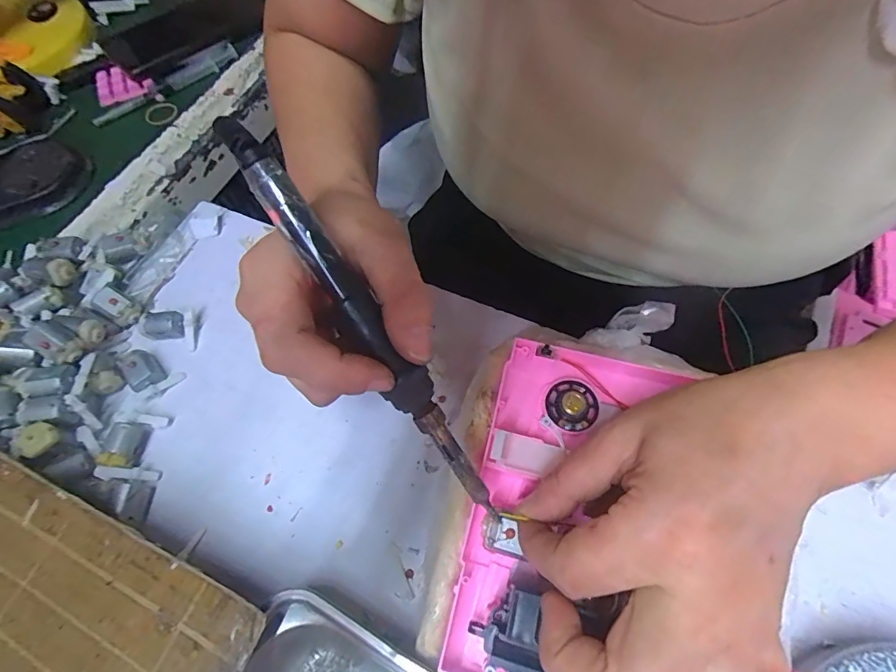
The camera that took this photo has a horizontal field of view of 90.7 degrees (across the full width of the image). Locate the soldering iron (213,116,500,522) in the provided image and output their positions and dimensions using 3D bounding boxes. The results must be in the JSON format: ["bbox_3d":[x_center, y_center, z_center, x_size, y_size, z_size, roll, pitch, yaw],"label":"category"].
[{"bbox_3d":[-0.033,-0.003,0.185,0.018,0.016,0.184,-35,100,-14],"label":"soldering iron"}]

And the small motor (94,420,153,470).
[{"bbox_3d":[-0.198,0.067,0.272,0.015,0.019,0.028,-2,63,2],"label":"small motor"}]

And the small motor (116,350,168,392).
[{"bbox_3d":[-0.204,0.024,0.295,0.021,0.017,0.025,-39,67,-15],"label":"small motor"}]

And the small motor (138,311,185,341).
[{"bbox_3d":[-0.198,-0.007,0.309,0.023,0.020,0.015,-8,62,0],"label":"small motor"}]

